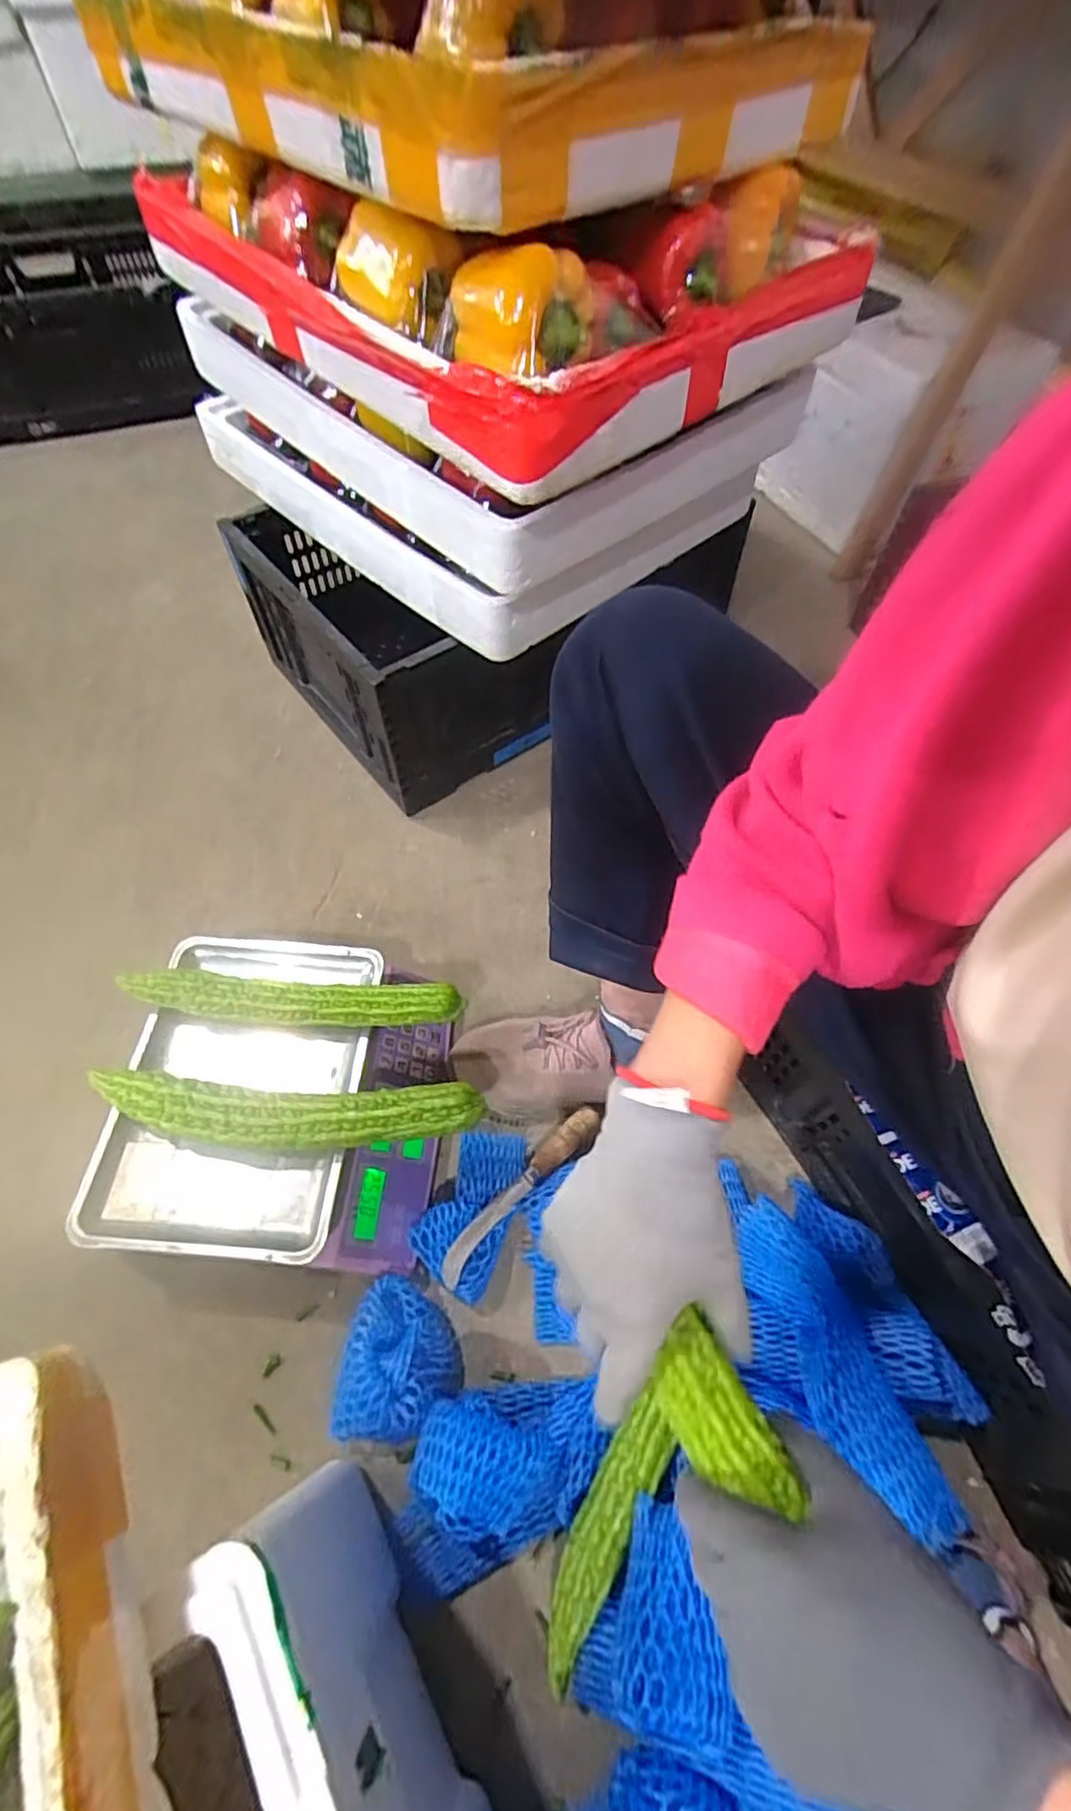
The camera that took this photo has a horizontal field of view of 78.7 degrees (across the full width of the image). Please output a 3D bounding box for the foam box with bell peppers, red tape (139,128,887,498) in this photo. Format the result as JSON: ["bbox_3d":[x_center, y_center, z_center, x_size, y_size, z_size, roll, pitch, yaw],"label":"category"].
[{"bbox_3d":[-0.025,-0.608,0.614,0.434,0.117,0.509,-38,67,-22],"label":"foam box with bell peppers, red tape"}]

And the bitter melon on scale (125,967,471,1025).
[{"bbox_3d":[-0.217,0.082,0.584,0.299,0.040,0.034,4,58,1],"label":"bitter melon on scale"}]

